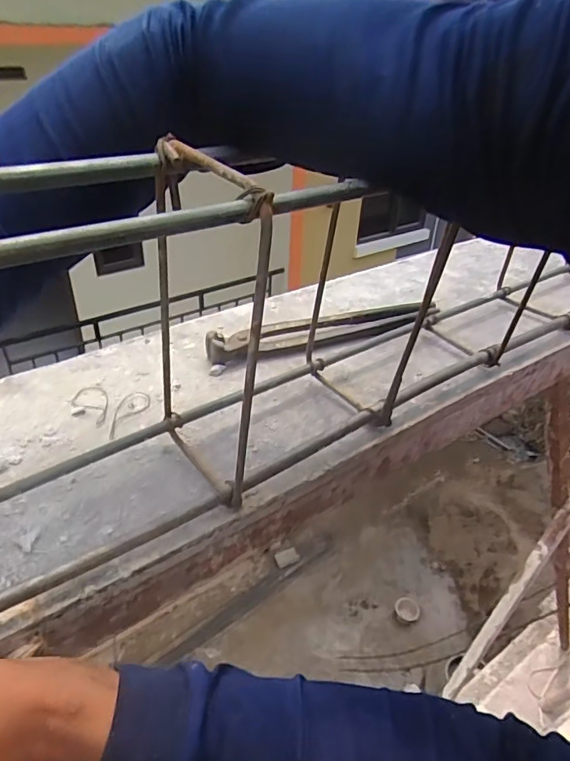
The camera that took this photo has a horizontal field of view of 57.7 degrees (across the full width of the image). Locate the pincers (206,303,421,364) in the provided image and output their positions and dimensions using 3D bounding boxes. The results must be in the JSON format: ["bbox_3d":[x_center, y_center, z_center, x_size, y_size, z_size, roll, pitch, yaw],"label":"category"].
[{"bbox_3d":[0.034,-0.049,0.497,0.223,0.021,0.034,-11,38,-19],"label":"pincers"}]

